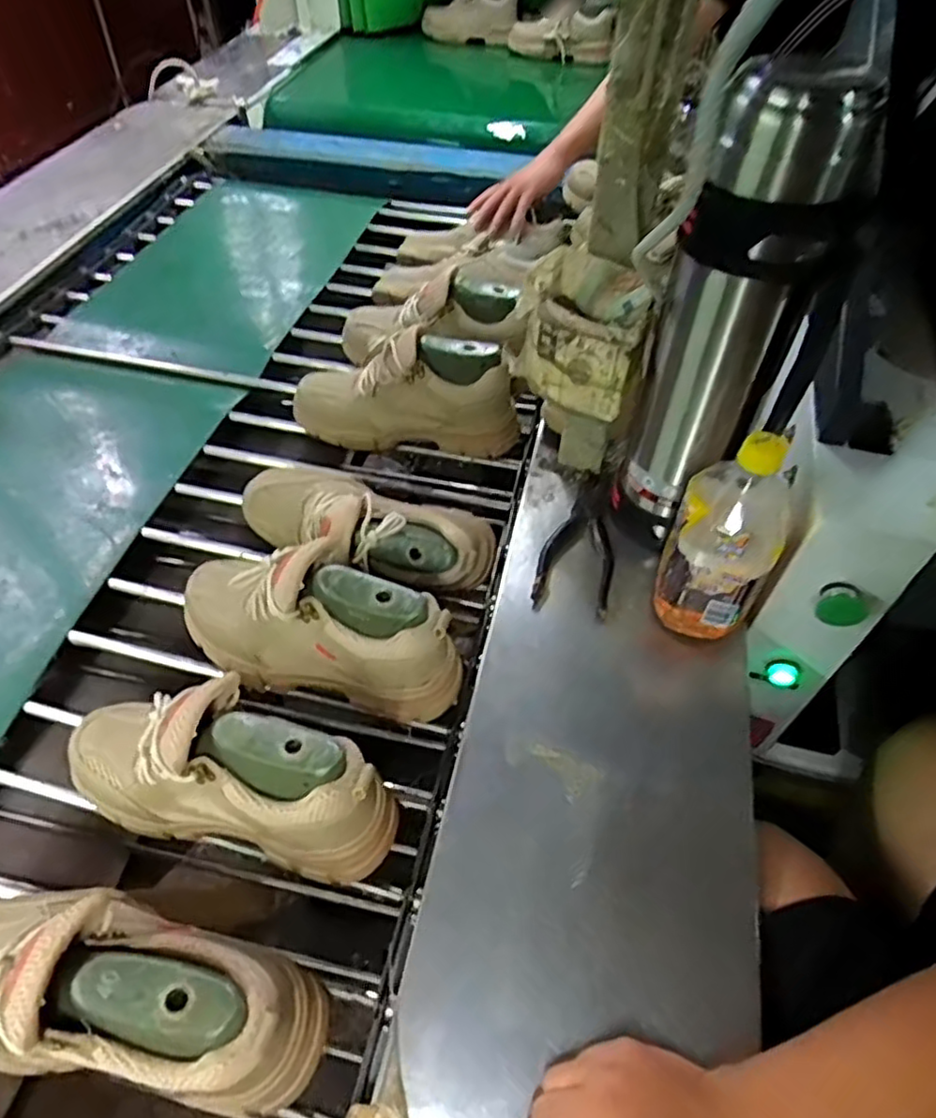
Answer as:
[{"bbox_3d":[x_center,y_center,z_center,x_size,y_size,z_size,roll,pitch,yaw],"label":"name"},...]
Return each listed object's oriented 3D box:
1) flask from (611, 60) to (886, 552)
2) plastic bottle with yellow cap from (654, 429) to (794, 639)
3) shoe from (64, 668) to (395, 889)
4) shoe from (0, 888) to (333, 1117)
[{"bbox_3d":[0.210,-0.171,0.541,0.118,0.366,0.092,23,57,13],"label":"flask"},{"bbox_3d":[0.218,-0.018,0.559,0.089,0.195,0.104,28,58,16],"label":"plastic bottle with yellow cap"},{"bbox_3d":[-0.188,0.152,0.501,0.266,0.119,0.103,12,55,6],"label":"shoe"},{"bbox_3d":[-0.230,0.265,0.415,0.275,0.114,0.094,8,54,3],"label":"shoe"}]

